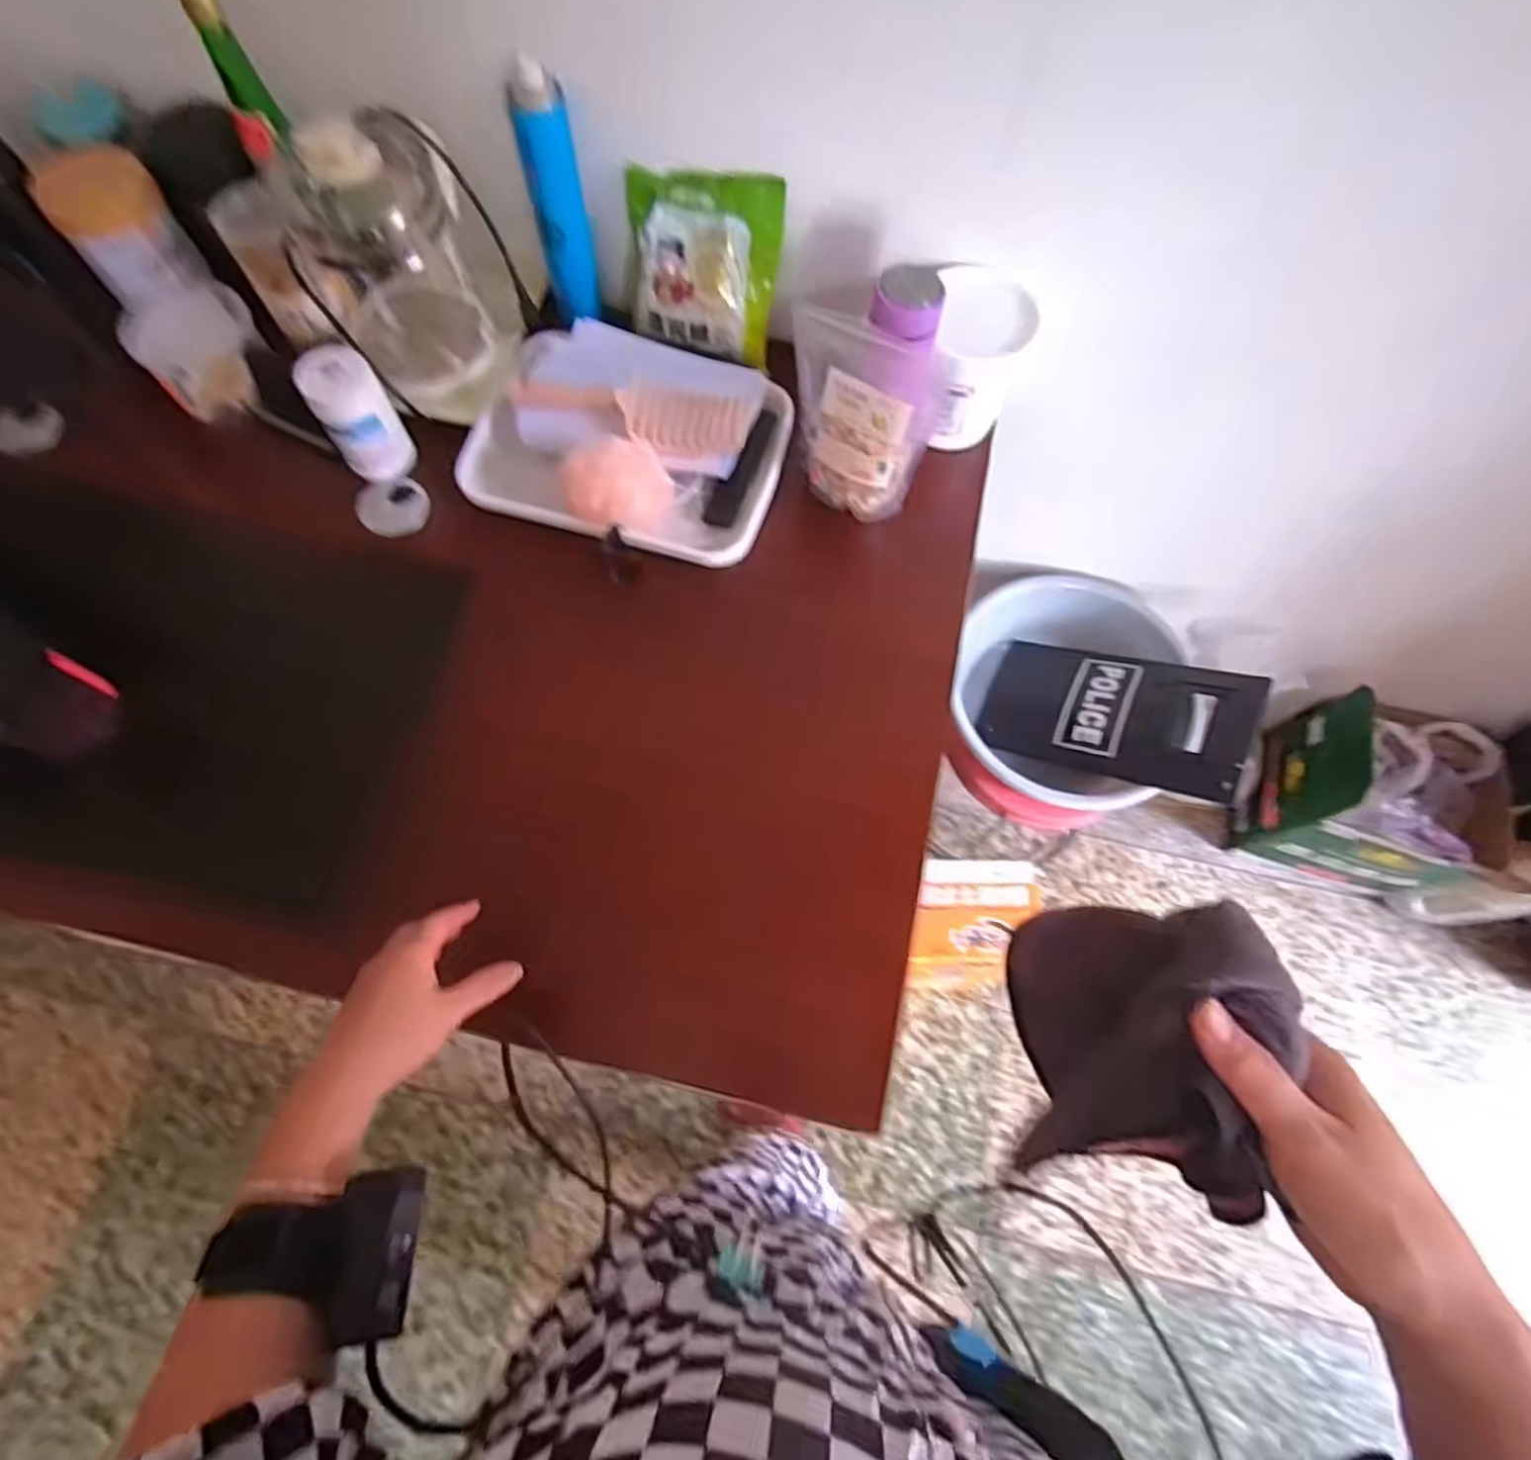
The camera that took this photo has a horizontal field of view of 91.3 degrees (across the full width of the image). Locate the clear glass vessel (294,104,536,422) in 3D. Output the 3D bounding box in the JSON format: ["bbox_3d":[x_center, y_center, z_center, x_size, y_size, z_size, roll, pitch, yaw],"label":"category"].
[{"bbox_3d":[-0.338,-0.459,0.726,0.187,0.242,0.141,-37,72,-16],"label":"clear glass vessel"}]

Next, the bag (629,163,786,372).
[{"bbox_3d":[-0.066,-0.481,0.777,0.153,0.165,0.025,15,44,4],"label":"bag"}]

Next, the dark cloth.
[{"bbox_3d":[0.181,0.148,0.350,0.087,0.116,0.125,6,66,1],"label":"dark cloth"}]

